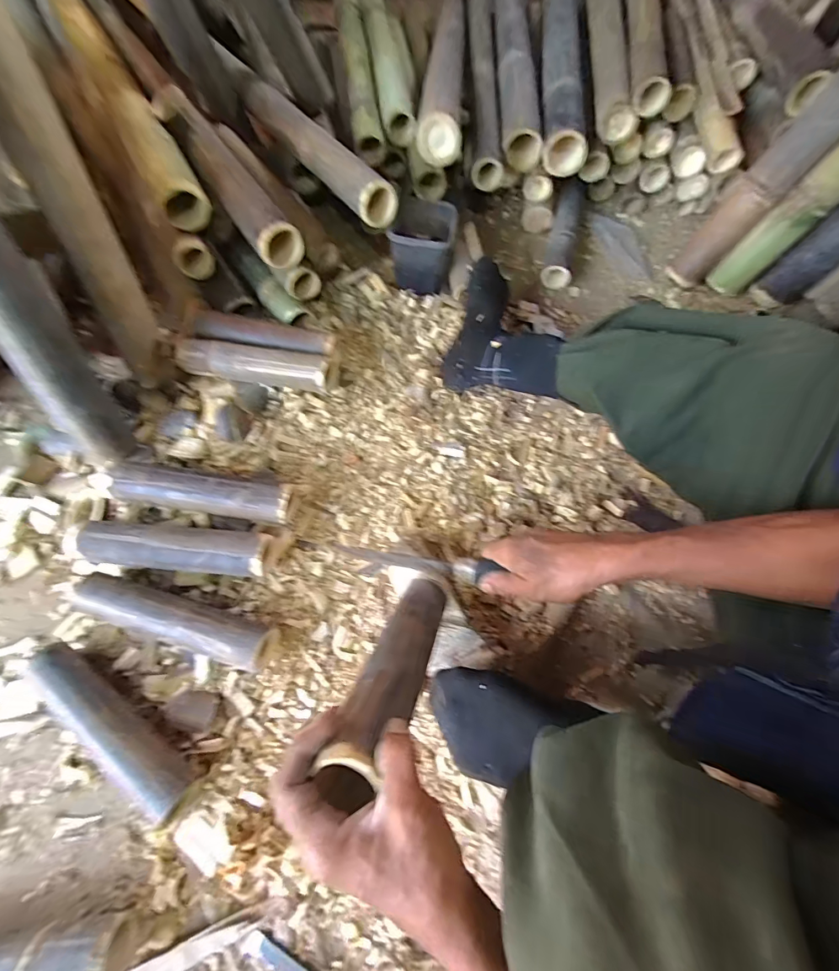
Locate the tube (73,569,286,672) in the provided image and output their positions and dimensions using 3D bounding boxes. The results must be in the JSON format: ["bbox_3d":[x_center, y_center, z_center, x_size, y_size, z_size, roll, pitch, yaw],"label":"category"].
[{"bbox_3d":[-0.313,0.177,0.550,0.272,0.061,0.055,15,67,7],"label":"tube"}]

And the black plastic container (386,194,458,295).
[{"bbox_3d":[0.008,-0.440,0.777,0.108,0.108,0.116,8,66,4],"label":"black plastic container"}]

